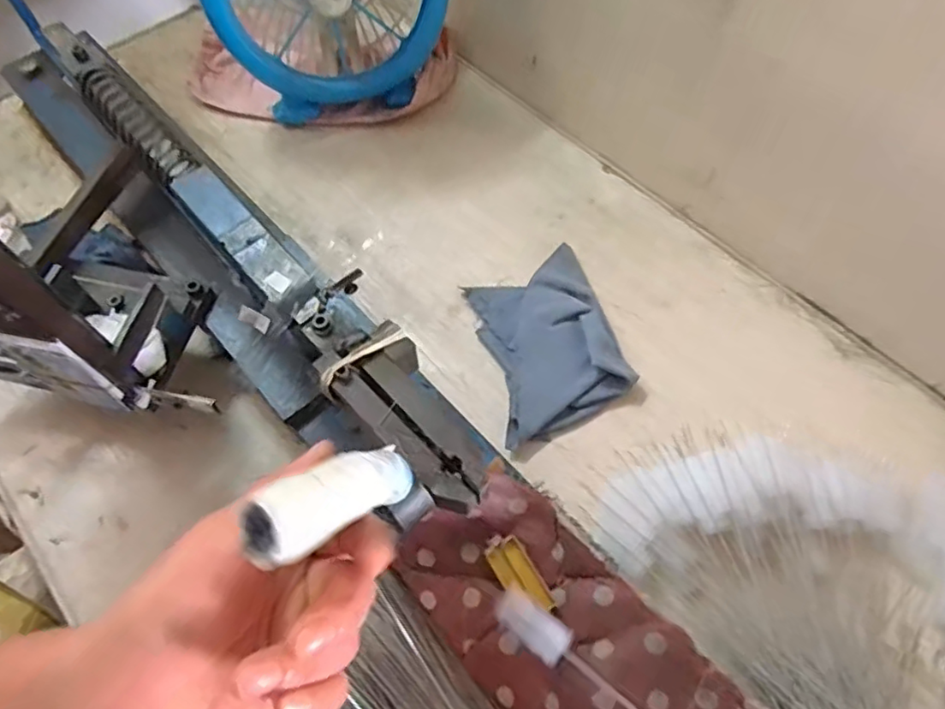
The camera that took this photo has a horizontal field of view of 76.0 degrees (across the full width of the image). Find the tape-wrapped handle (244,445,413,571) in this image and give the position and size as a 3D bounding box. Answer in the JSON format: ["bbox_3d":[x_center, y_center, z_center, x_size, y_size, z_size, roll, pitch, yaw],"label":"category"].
[{"bbox_3d":[-0.051,0.055,0.244,0.021,0.094,0.019,35,107,17],"label":"tape-wrapped handle"}]

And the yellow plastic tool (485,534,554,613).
[{"bbox_3d":[0.028,0.138,0.377,0.023,0.007,0.053,-29,66,-15],"label":"yellow plastic tool"}]

